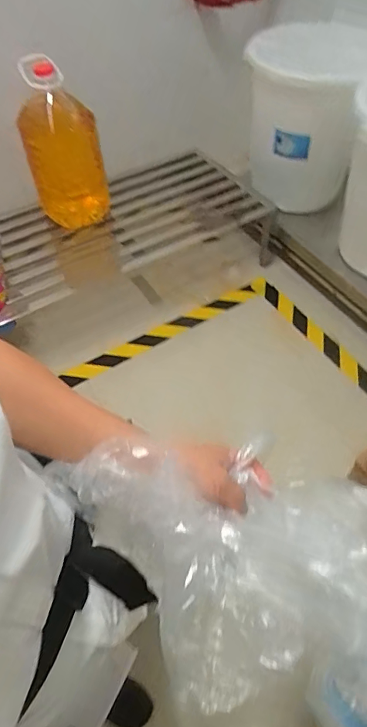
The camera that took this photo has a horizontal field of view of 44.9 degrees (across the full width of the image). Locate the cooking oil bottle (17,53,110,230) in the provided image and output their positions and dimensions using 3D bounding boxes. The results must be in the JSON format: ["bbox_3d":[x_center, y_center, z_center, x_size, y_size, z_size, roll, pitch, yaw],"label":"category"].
[{"bbox_3d":[-0.442,-0.792,1.630,0.271,0.523,0.246,-9,52,-5],"label":"cooking oil bottle"}]

